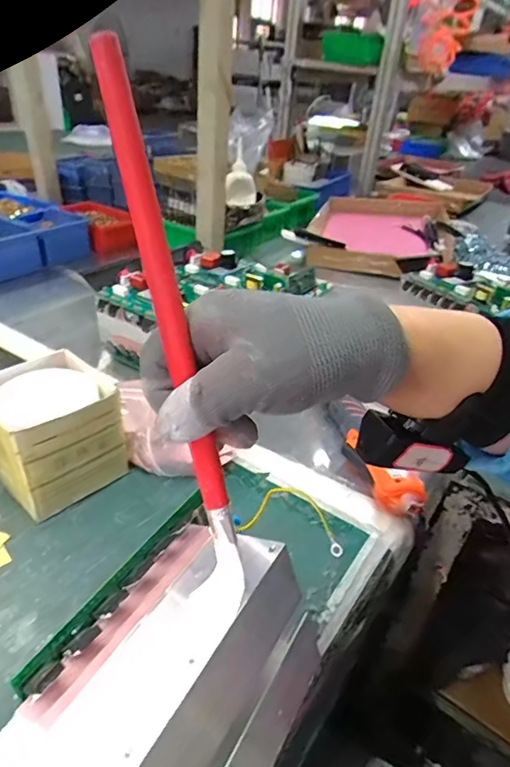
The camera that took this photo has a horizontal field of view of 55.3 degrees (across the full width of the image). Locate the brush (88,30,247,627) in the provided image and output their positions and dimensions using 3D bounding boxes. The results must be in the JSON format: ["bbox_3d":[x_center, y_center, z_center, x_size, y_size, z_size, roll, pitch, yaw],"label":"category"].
[{"bbox_3d":[-0.037,-0.008,0.228,0.026,0.267,0.015,-24,21,-38],"label":"brush"}]

